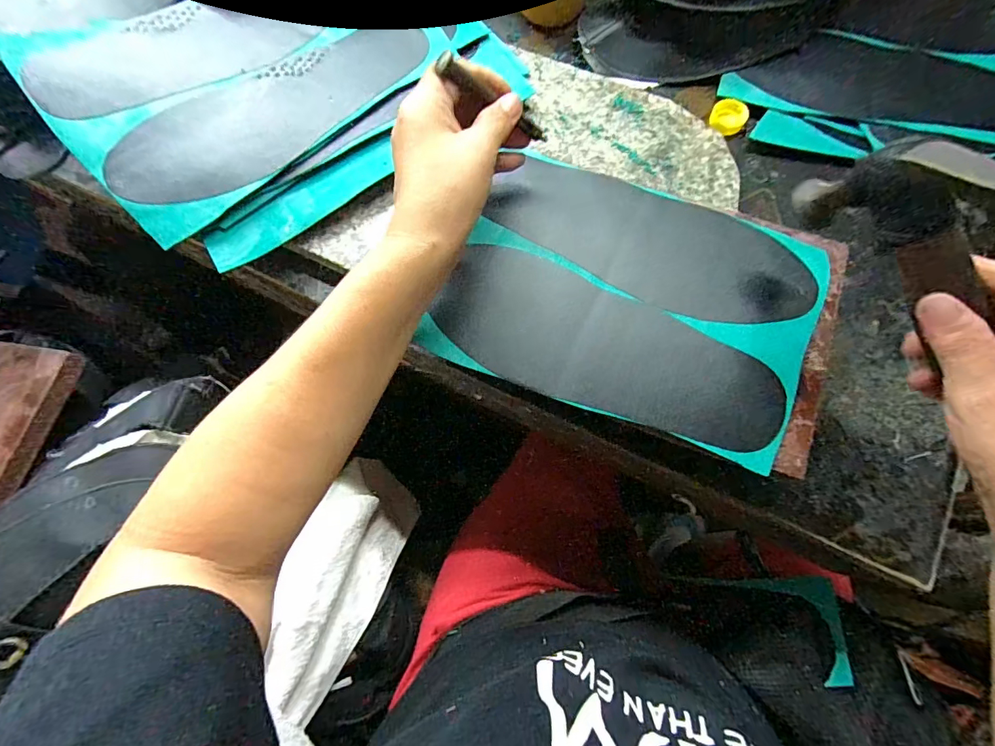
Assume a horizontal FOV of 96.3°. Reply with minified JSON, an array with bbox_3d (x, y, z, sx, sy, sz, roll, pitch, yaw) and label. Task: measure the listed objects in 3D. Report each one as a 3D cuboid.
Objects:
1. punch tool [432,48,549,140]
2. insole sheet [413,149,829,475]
[{"bbox_3d":[-0.001,-0.173,0.283,0.089,0.011,0.010,12,59,-40],"label":"punch tool"},{"bbox_3d":[0.092,-0.056,0.313,0.240,0.007,0.176,20,74,8],"label":"insole sheet"}]

